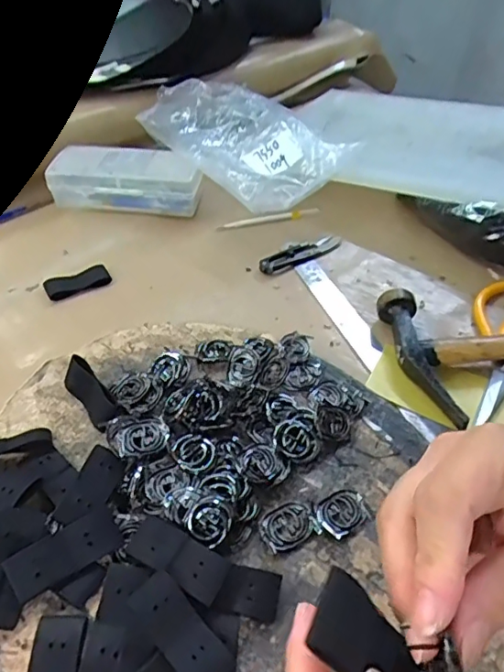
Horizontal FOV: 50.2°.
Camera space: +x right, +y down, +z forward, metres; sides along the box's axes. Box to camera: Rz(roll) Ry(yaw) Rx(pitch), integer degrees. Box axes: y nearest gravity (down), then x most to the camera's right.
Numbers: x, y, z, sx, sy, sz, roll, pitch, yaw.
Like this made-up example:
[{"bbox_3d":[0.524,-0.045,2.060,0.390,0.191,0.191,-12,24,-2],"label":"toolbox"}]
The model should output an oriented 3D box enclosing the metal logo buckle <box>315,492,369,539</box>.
[{"bbox_3d":[0.057,0.113,0.343,0.031,0.005,0.026,-31,53,-29],"label":"metal logo buckle"}]

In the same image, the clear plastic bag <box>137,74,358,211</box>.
[{"bbox_3d":[-0.009,-0.235,0.629,0.154,0.049,0.237,-31,53,-27],"label":"clear plastic bag"}]

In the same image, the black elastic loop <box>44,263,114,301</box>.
[{"bbox_3d":[-0.170,-0.053,0.525,0.061,0.007,0.028,-21,49,-22],"label":"black elastic loop"}]

